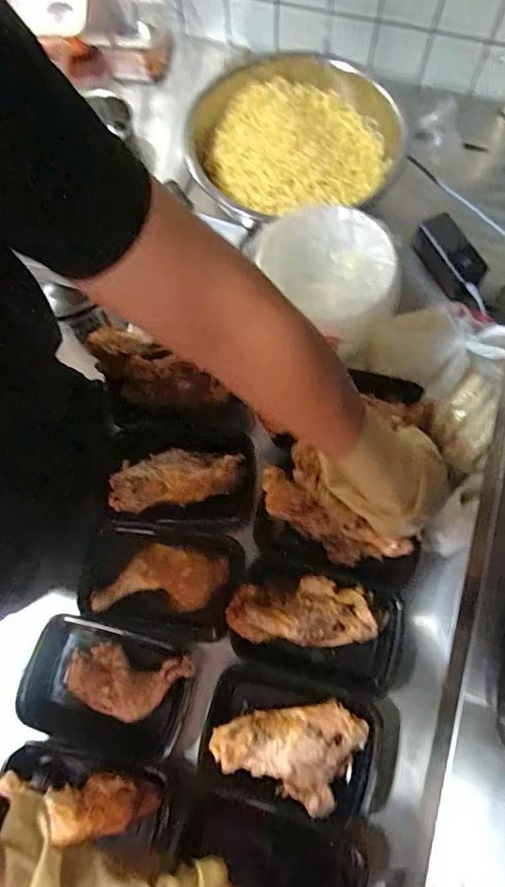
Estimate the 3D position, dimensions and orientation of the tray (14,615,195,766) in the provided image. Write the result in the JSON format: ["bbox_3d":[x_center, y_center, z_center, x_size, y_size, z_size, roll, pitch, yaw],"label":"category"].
[{"bbox_3d":[-0.188,0.311,0.638,0.210,0.055,0.141,14,74,6],"label":"tray"}]

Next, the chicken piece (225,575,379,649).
[{"bbox_3d":[0.063,0.210,0.622,0.190,0.047,0.084,5,72,-10],"label":"chicken piece"}]

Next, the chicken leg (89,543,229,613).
[{"bbox_3d":[-0.122,0.180,0.669,0.169,0.033,0.080,0,73,2],"label":"chicken leg"}]

